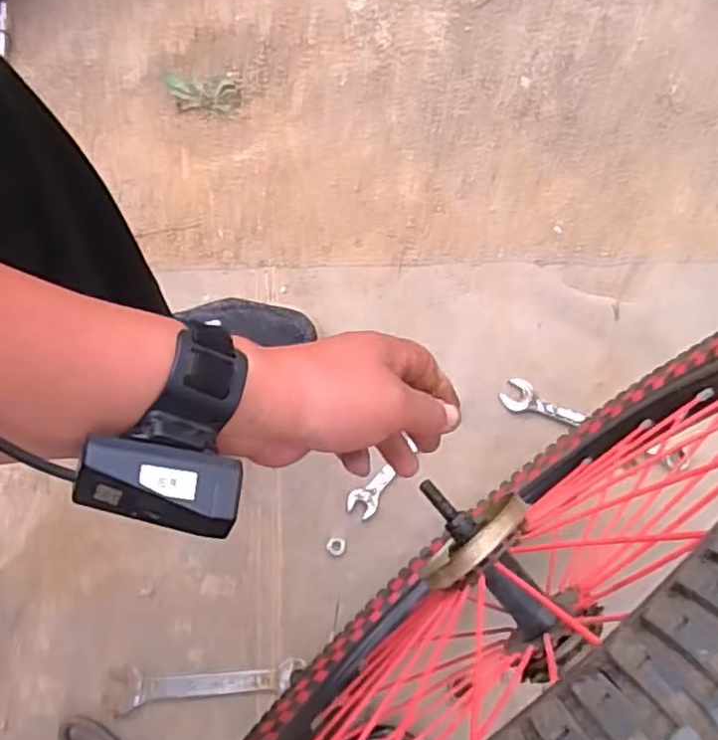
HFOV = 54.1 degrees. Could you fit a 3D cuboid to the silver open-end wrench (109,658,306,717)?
[{"bbox_3d":[-0.135,0.281,0.631,0.167,0.007,0.034,-5,71,-2],"label":"silver open-end wrench"}]

